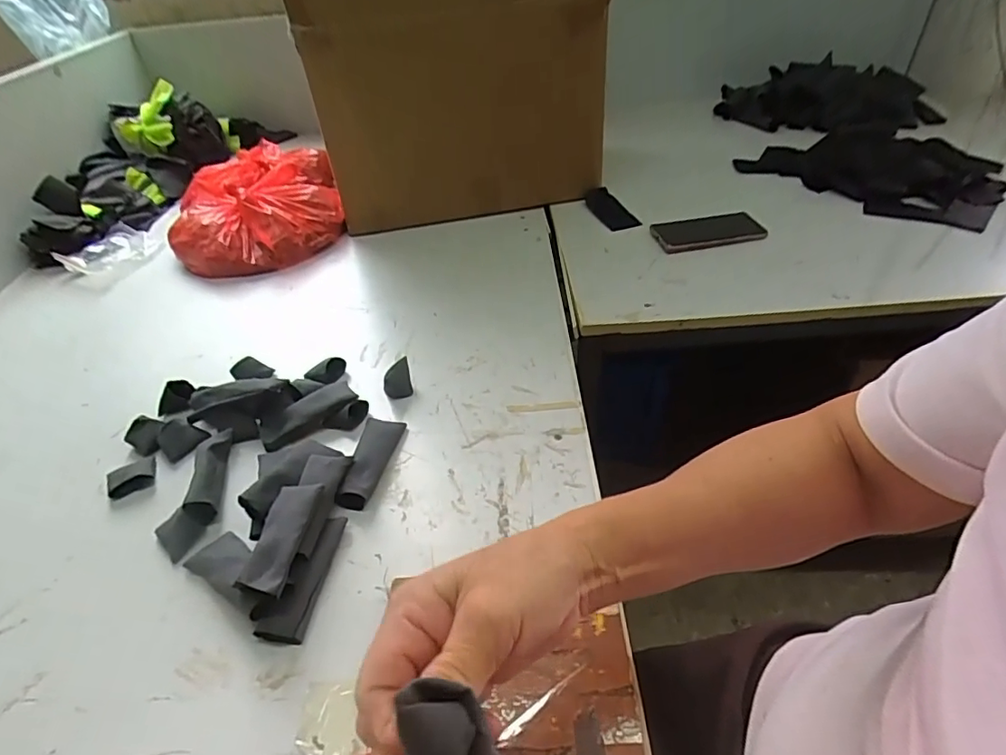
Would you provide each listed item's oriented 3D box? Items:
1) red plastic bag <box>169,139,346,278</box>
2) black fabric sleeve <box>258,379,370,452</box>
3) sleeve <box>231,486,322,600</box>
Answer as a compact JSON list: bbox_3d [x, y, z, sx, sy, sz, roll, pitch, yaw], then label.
[{"bbox_3d":[-0.423,-0.305,0.920,0.264,0.087,0.367,-17,44,-14],"label":"red plastic bag"},{"bbox_3d":[-0.204,0.038,0.572,0.110,0.026,0.050,-19,45,-16],"label":"black fabric sleeve"},{"bbox_3d":[-0.180,0.127,0.438,0.037,0.015,0.103,-1,43,4],"label":"sleeve"}]

